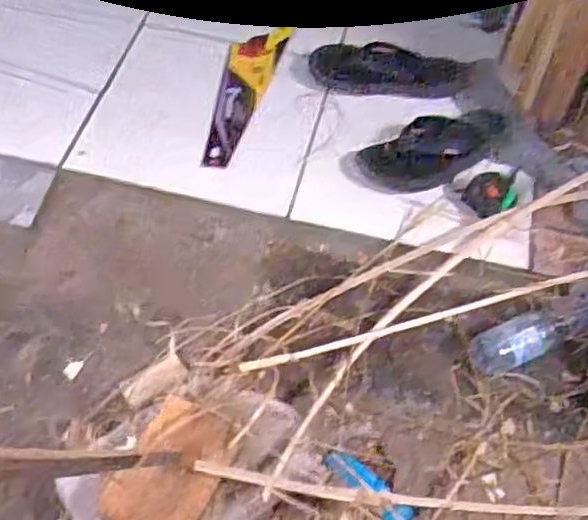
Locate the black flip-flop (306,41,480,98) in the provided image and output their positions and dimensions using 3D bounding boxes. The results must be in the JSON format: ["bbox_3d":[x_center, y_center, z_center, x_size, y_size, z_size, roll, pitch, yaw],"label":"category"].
[{"bbox_3d":[0.186,-0.368,1.316,0.309,0.043,0.118,12,61,7],"label":"black flip-flop"}]

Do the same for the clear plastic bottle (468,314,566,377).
[{"bbox_3d":[0.342,0.129,1.071,0.150,0.045,0.075,-21,58,-17],"label":"clear plastic bottle"}]

